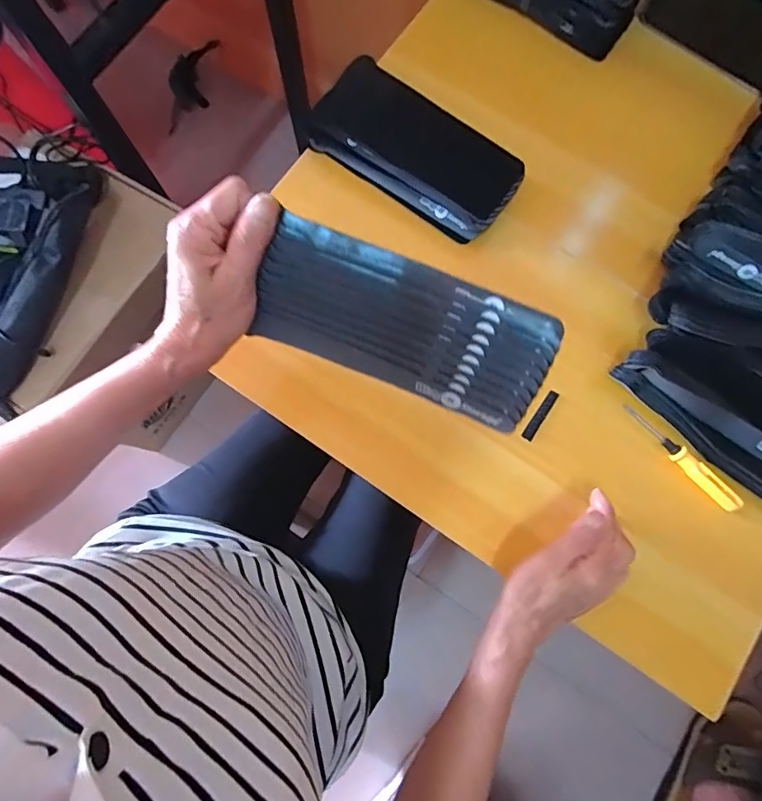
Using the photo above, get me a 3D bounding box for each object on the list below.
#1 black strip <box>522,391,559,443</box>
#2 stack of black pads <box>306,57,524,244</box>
[{"bbox_3d":[0.149,0.014,0.442,0.010,0.004,0.053,34,81,7],"label":"black strip"},{"bbox_3d":[0.031,-0.248,0.474,0.213,0.050,0.093,34,81,7],"label":"stack of black pads"}]

